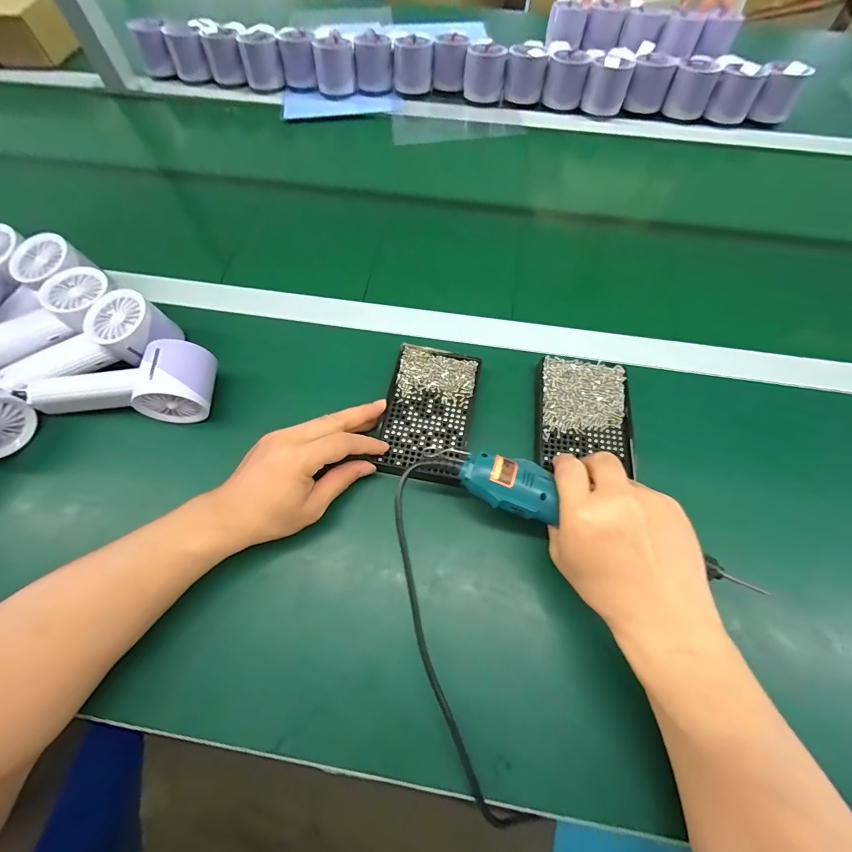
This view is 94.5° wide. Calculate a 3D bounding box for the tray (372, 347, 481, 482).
[{"bbox_3d":[0.003,-0.016,0.396,0.084,0.009,0.138,11,66,5],"label":"tray"}]

